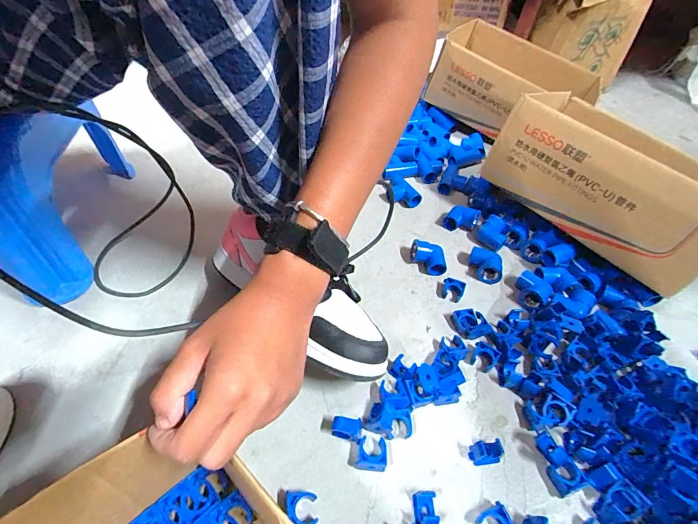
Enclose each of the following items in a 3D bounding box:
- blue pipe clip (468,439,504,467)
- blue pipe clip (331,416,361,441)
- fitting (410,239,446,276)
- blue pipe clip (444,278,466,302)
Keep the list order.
[{"bbox_3d":[0.130,0.182,0.348,0.026,0.022,0.018,0,48,-4],"label":"blue pipe clip"},{"bbox_3d":[-0.003,0.159,0.349,0.028,0.027,0.013,10,48,4],"label":"blue pipe clip"},{"bbox_3d":[0.111,-0.006,0.513,0.042,0.029,0.051,5,47,0],"label":"fitting"},{"bbox_3d":[0.139,0.037,0.486,0.027,0.016,0.025,17,49,11],"label":"blue pipe clip"}]

